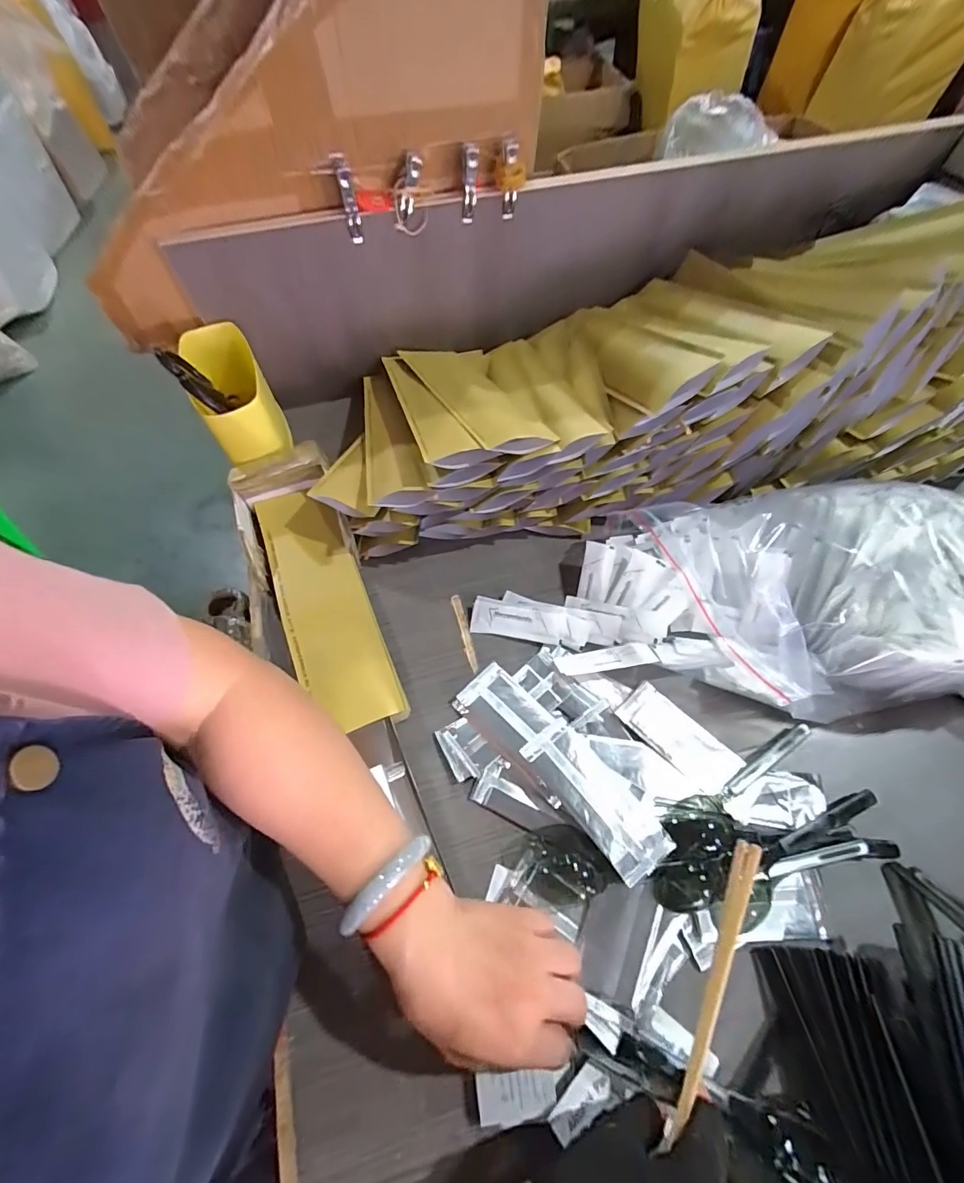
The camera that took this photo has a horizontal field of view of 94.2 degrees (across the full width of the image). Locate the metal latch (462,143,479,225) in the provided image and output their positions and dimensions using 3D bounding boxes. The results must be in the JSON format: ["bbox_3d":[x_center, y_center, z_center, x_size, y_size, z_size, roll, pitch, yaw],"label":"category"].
[{"bbox_3d":[-0.012,-0.415,0.456,0.018,0.065,0.023,-2,63,0],"label":"metal latch"}]

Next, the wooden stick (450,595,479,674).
[{"bbox_3d":[-0.017,0.042,0.453,0.010,0.004,0.085,-14,63,-6],"label":"wooden stick"}]

